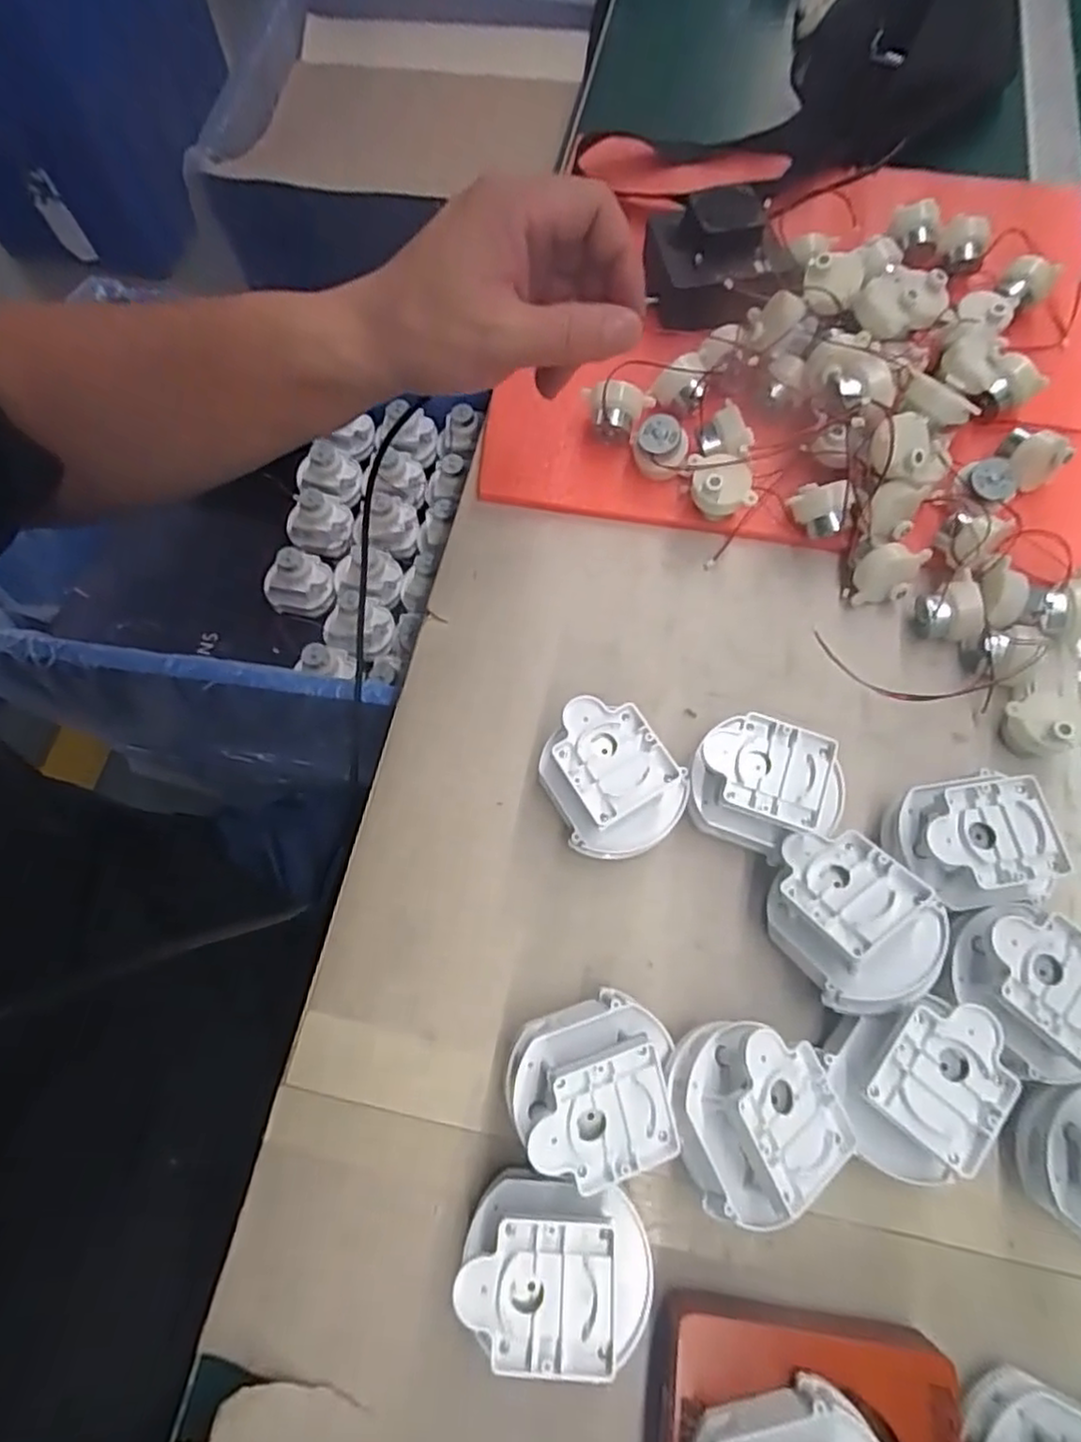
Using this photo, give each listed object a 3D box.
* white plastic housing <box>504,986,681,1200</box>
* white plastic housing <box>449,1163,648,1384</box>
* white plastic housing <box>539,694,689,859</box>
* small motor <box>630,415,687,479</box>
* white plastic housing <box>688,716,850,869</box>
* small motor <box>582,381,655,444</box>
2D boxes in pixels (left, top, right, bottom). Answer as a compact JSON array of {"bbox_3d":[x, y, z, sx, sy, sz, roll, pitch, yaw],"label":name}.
[{"bbox_3d":[0.023,0.149,0.275,0.067,0.057,0.064,-21,71,-7],"label":"white plastic housing"},{"bbox_3d":[0.005,0.206,0.258,0.069,0.049,0.055,6,70,3],"label":"white plastic housing"},{"bbox_3d":[0.031,0.029,0.322,0.053,0.048,0.067,-27,72,-9],"label":"white plastic housing"},{"bbox_3d":[0.068,-0.156,0.395,0.032,0.031,0.026,11,71,4],"label":"small motor"},{"bbox_3d":[0.104,0.032,0.321,0.067,0.047,0.051,26,72,10],"label":"white plastic housing"},{"bbox_3d":[0.046,-0.182,0.402,0.039,0.039,0.026,6,70,3],"label":"small motor"}]

